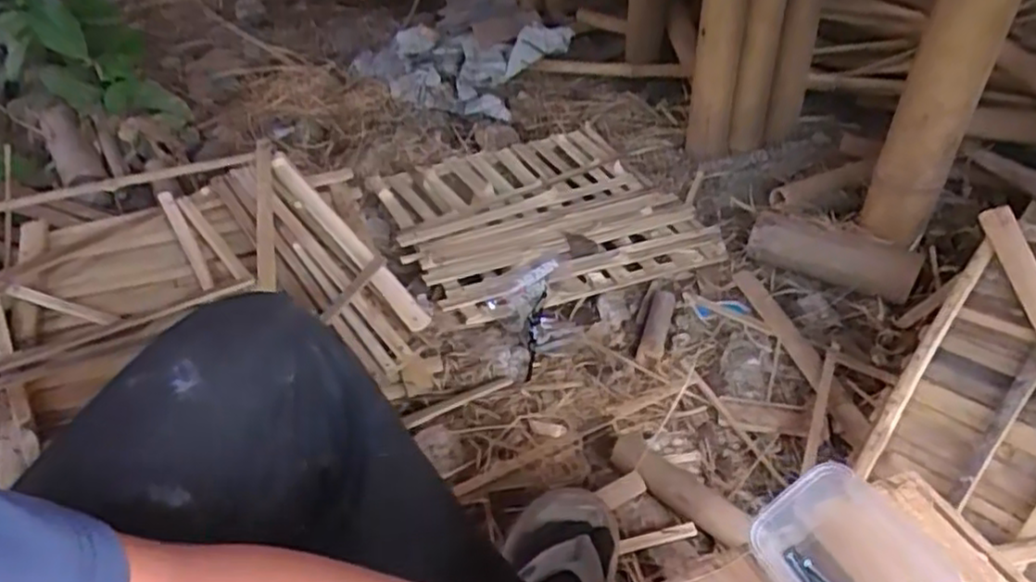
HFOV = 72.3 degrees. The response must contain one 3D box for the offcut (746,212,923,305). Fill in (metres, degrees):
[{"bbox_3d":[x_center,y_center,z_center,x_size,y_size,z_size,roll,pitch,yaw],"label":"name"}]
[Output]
[{"bbox_3d":[0.517,-0.056,1.179,0.261,0.067,0.075,26,45,28],"label":"offcut"}]

